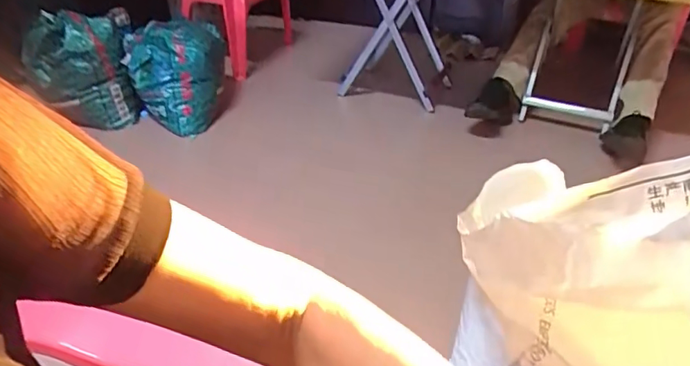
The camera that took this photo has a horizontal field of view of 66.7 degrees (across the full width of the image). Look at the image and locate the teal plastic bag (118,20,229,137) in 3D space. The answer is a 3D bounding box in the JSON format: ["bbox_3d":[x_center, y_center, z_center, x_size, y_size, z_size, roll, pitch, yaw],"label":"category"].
[{"bbox_3d":[-0.546,-0.357,1.731,0.304,0.293,0.296,-9,36,-13],"label":"teal plastic bag"}]

